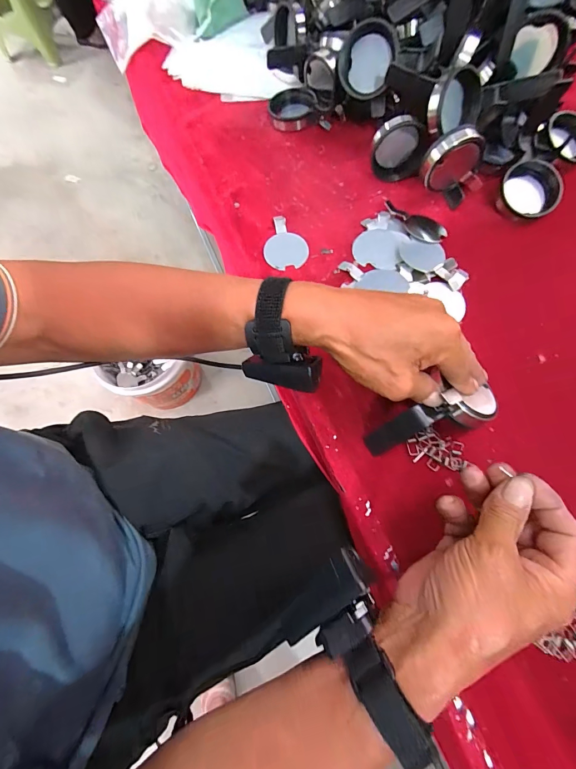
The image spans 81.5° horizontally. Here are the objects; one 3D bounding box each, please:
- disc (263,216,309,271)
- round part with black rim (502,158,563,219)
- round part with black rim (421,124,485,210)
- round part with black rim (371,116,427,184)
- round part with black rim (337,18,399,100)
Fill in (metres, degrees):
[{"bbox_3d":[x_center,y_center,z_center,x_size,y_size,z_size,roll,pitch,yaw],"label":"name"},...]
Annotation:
[{"bbox_3d":[-0.004,-0.178,0.417,0.053,0.004,0.076,-7,72,1],"label":"disc"},{"bbox_3d":[0.302,-0.241,0.418,0.067,0.019,0.062,33,114,16],"label":"round part with black rim"},{"bbox_3d":[0.198,-0.255,0.398,0.081,0.086,0.022,0,72,3],"label":"round part with black rim"},{"bbox_3d":[0.141,-0.297,0.424,0.066,0.067,0.018,6,72,5],"label":"round part with black rim"},{"bbox_3d":[0.097,-0.396,0.410,0.063,0.070,0.027,12,40,4],"label":"round part with black rim"}]

